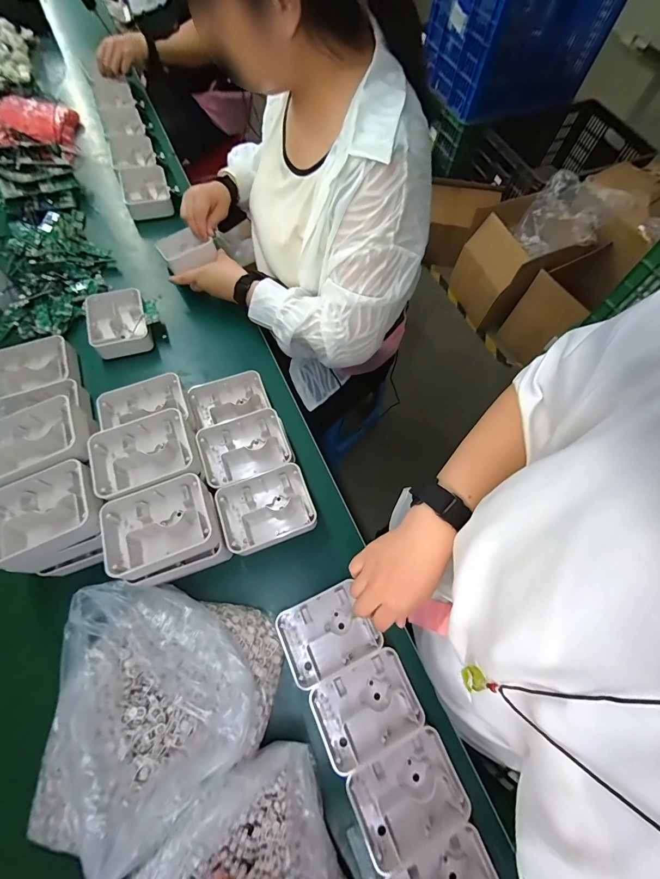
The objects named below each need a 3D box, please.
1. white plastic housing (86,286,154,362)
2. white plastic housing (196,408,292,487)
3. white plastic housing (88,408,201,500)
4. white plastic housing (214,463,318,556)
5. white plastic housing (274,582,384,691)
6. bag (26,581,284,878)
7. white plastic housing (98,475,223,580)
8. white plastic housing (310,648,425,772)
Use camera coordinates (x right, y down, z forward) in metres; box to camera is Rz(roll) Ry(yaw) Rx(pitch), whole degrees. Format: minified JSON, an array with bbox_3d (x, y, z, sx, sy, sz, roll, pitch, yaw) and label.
[{"bbox_3d":[-0.404,-0.224,0.689,0.098,0.049,0.126,-16,69,-10],"label":"white plastic housing"},{"bbox_3d":[-0.134,0.016,0.573,0.137,0.051,0.104,-19,69,-11],"label":"white plastic housing"},{"bbox_3d":[-0.263,0.022,0.509,0.134,0.051,0.110,-20,70,-11],"label":"white plastic housing"},{"bbox_3d":[-0.094,0.105,0.538,0.131,0.052,0.106,-19,69,-11],"label":"white plastic housing"},{"bbox_3d":[-0.004,0.272,0.506,0.123,0.030,0.099,-22,70,-12],"label":"white plastic housing"},{"bbox_3d":[-0.208,0.324,0.418,0.263,0.096,0.265,14,67,3],"label":"bag"},{"bbox_3d":[-0.224,0.114,0.472,0.133,0.047,0.107,-20,70,-11],"label":"white plastic housing"},{"bbox_3d":[0.049,0.356,0.479,0.130,0.040,0.099,-22,70,-12],"label":"white plastic housing"}]

